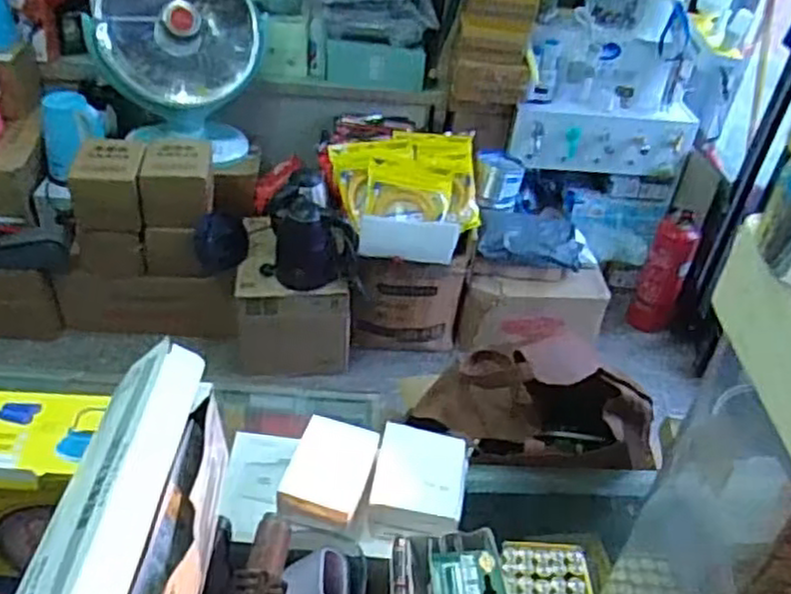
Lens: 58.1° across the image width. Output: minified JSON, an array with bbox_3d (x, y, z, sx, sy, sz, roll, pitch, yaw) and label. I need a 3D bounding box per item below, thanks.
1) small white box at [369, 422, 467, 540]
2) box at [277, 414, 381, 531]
[{"bbox_3d":[0.022,0.169,0.659,0.080,0.034,0.107,9,38,4],"label":"small white box"},{"bbox_3d":[-0.059,0.156,0.644,0.067,0.021,0.103,25,39,-1],"label":"box"}]

